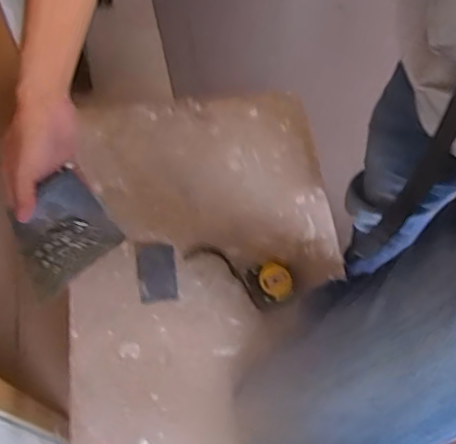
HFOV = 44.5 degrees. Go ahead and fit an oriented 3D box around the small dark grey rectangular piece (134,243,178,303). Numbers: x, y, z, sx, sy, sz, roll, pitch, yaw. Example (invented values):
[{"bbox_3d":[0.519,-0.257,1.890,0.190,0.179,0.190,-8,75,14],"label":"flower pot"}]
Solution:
[{"bbox_3d":[-0.111,0.076,0.855,0.058,0.007,0.097,-5,60,-4],"label":"small dark grey rectangular piece"}]

